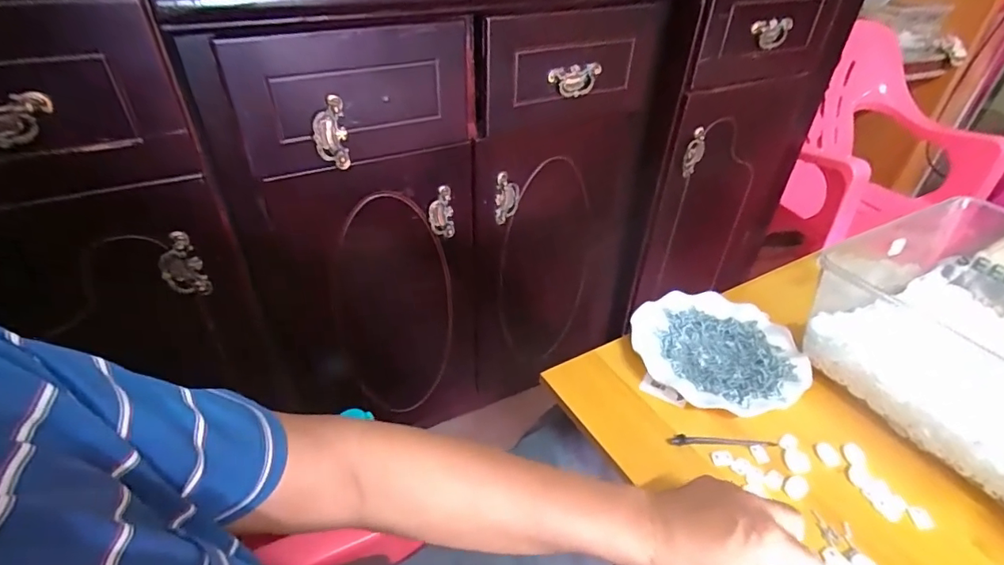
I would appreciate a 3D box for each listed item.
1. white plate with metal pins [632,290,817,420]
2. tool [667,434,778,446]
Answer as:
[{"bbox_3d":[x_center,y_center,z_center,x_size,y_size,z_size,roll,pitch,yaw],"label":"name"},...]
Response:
[{"bbox_3d":[0.249,0.076,0.587,0.176,0.020,0.179,2,38,-1],"label":"white plate with metal pins"},{"bbox_3d":[0.217,0.157,0.502,0.104,0.007,0.009,2,38,0],"label":"tool"}]

